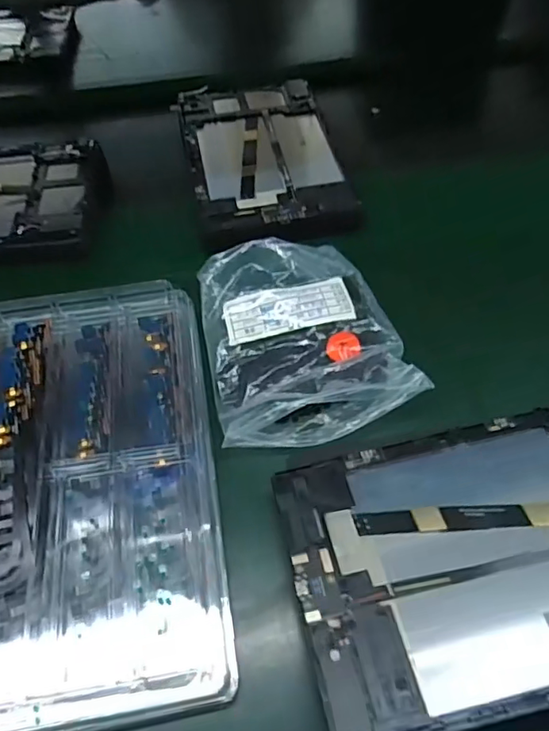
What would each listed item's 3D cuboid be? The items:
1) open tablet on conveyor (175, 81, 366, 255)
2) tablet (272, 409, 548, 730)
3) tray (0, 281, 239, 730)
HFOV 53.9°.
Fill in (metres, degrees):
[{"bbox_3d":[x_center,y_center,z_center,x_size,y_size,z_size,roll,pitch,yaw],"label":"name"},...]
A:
[{"bbox_3d":[-0.013,-0.210,0.539,0.144,0.016,0.239,-11,58,-6],"label":"open tablet on conveyor"},{"bbox_3d":[0.129,0.094,0.291,0.237,0.007,0.148,-12,46,-3],"label":"tablet"},{"bbox_3d":[-0.153,0.073,0.342,0.225,0.047,0.275,-9,57,-5],"label":"tray"}]

